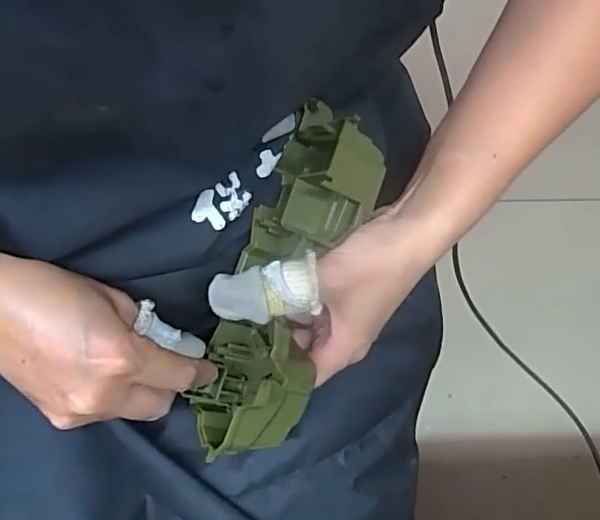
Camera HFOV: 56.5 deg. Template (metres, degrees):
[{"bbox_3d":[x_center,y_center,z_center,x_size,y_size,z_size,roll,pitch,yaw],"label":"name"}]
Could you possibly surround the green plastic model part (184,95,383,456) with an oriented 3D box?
[{"bbox_3d":[-0.008,0.012,0.289,0.060,0.064,0.181,17,90,4],"label":"green plastic model part"}]

